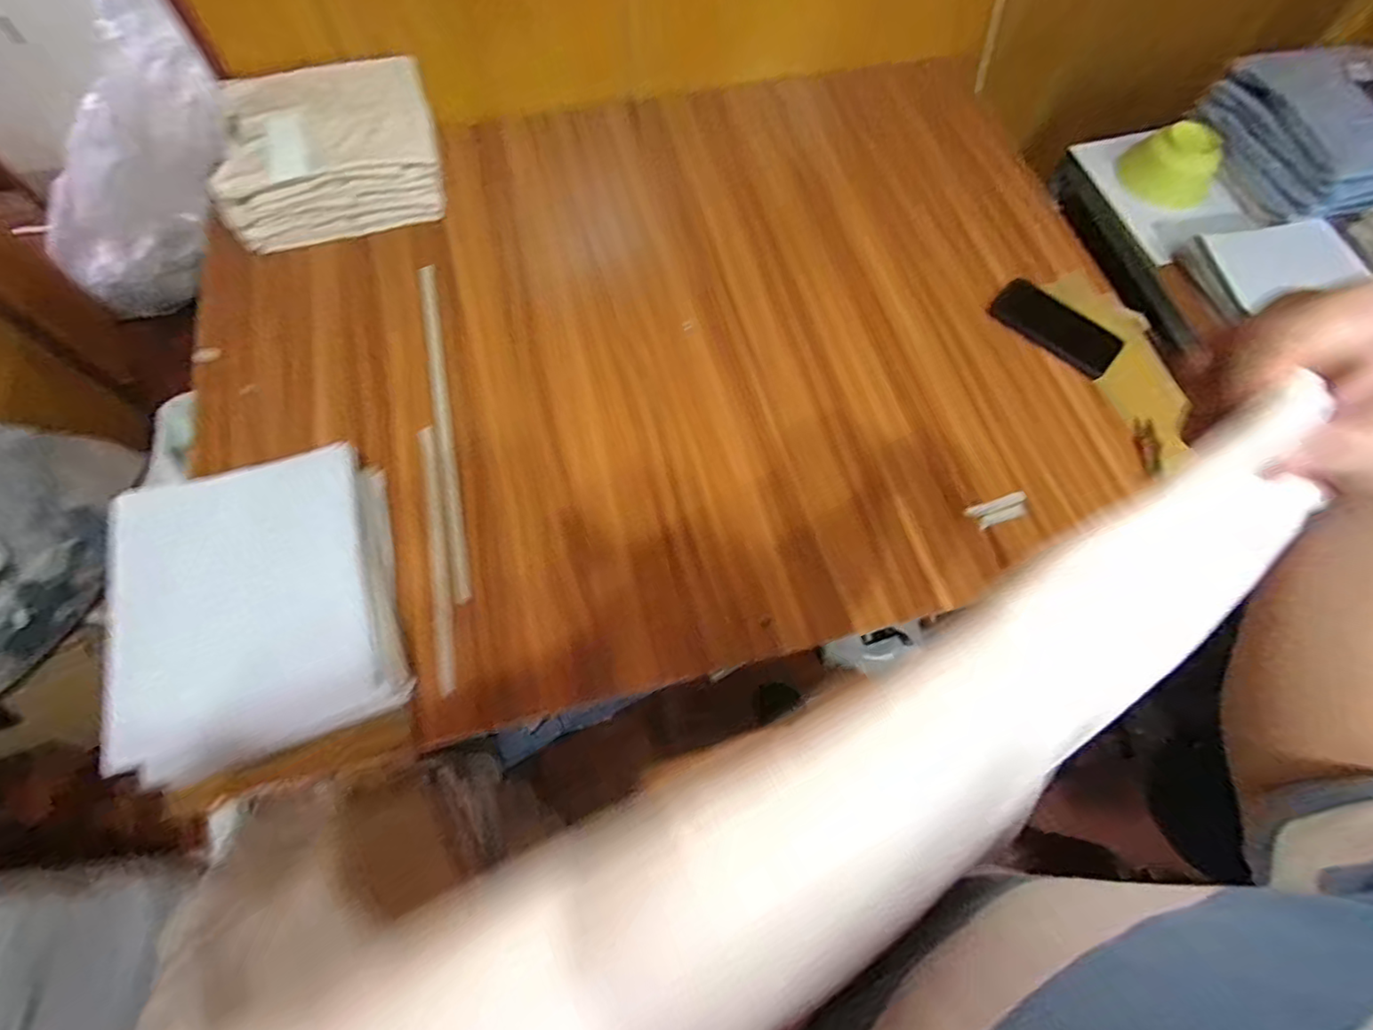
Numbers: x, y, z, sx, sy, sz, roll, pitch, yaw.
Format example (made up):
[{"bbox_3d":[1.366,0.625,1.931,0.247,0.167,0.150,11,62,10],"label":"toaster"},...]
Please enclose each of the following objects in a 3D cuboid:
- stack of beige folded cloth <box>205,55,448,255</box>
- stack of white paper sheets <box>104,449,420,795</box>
[{"bbox_3d":[-0.485,-0.496,0.816,0.288,0.120,0.198,-18,69,-9],"label":"stack of beige folded cloth"},{"bbox_3d":[-0.406,0.086,0.578,0.213,0.117,0.265,-17,69,-7],"label":"stack of white paper sheets"}]

